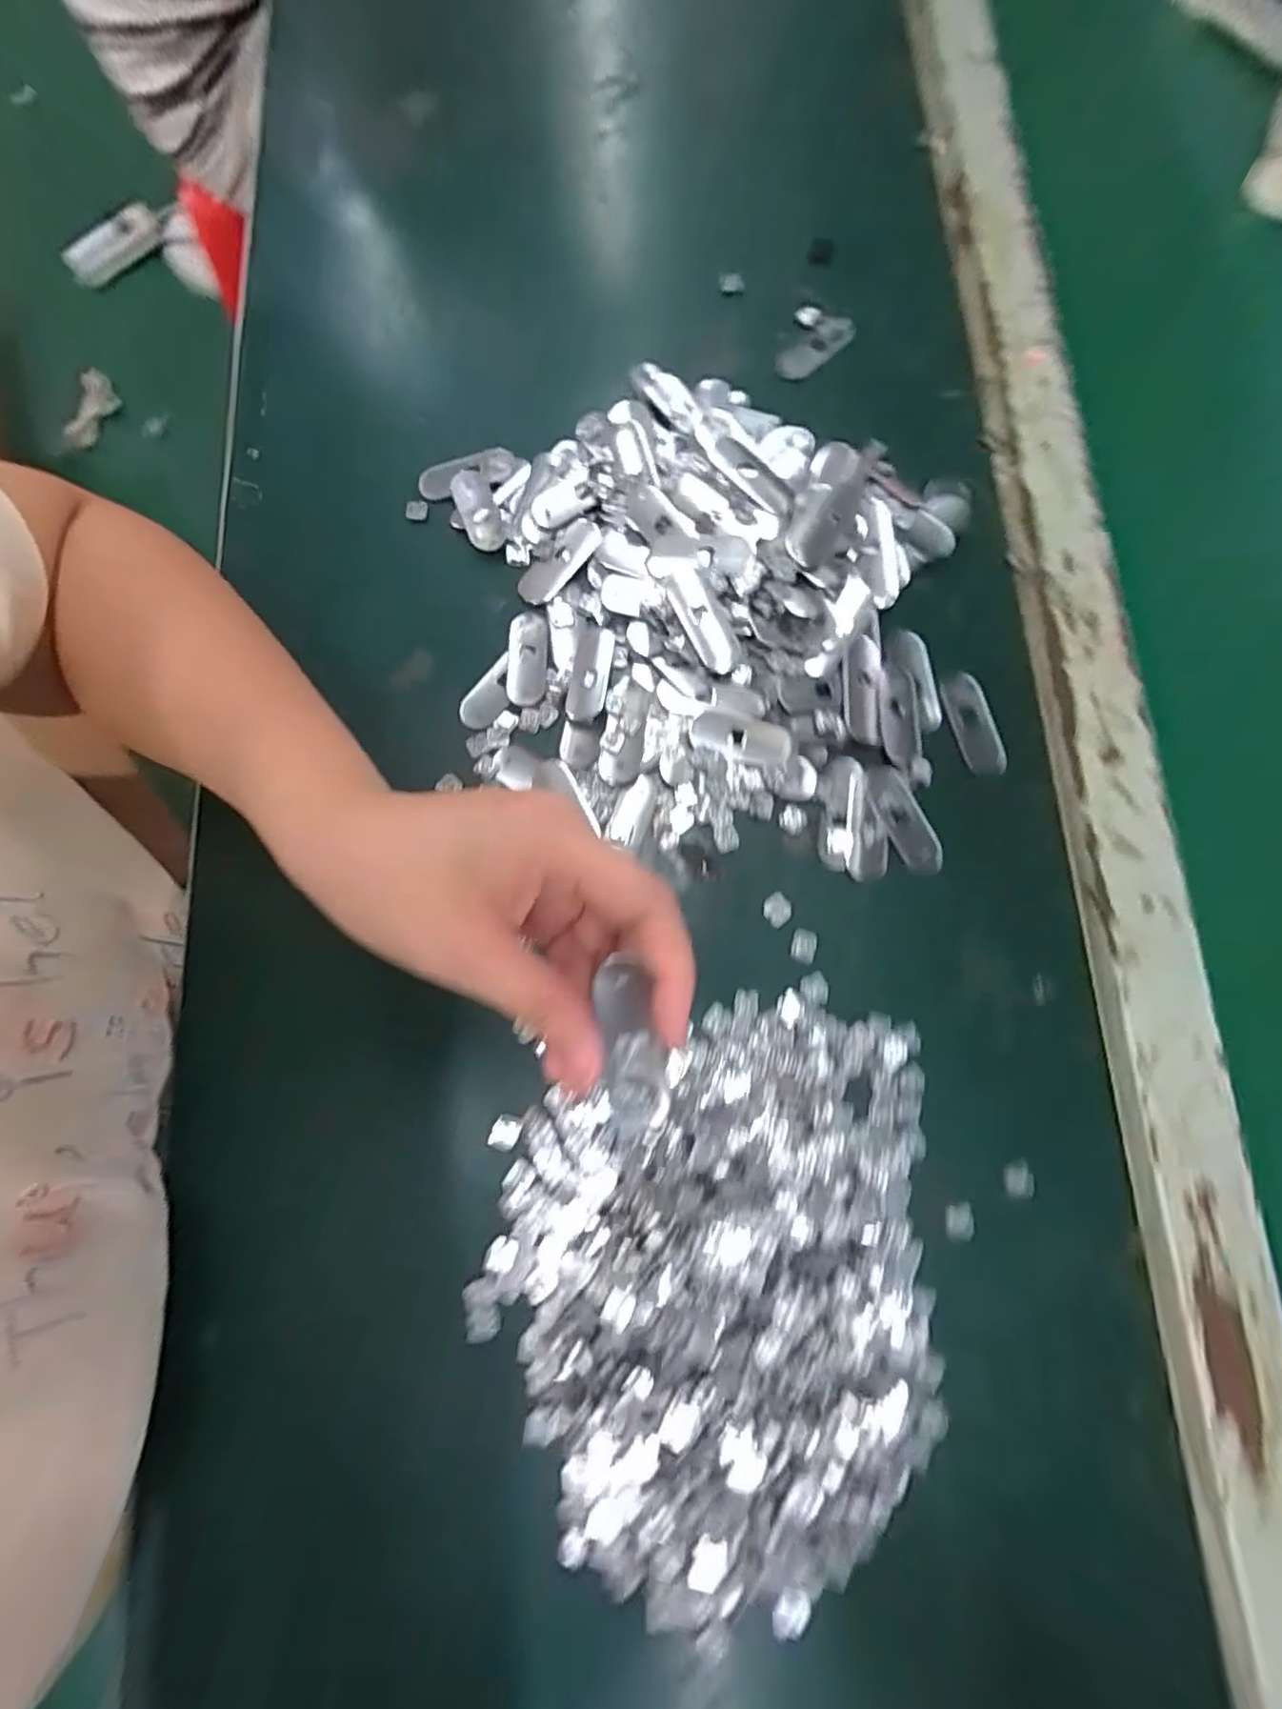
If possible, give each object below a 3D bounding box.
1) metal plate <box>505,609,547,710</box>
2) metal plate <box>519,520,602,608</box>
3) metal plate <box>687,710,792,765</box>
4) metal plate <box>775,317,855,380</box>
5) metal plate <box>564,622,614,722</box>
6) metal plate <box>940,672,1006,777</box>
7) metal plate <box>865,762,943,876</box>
[{"bbox_3d":[-0.055,-0.095,0.316,0.019,0.004,0.048,0,78,0],"label":"metal plate"},{"bbox_3d":[-0.040,-0.145,0.322,0.019,0.005,0.049,44,82,9],"label":"metal plate"},{"bbox_3d":[0.047,-0.054,0.302,0.046,0.006,0.019,10,78,3],"label":"metal plate"},{"bbox_3d":[0.097,-0.282,0.363,0.045,0.008,0.019,-29,79,10],"label":"metal plate"},{"bbox_3d":[-0.024,-0.087,0.311,0.018,0.005,0.051,7,78,2],"label":"metal plate"},{"bbox_3d":[0.156,-0.061,0.306,0.018,0.004,0.051,-15,78,-3],"label":"metal plate"},{"bbox_3d":[0.119,-0.017,0.295,0.020,0.004,0.053,-27,79,-5],"label":"metal plate"}]

